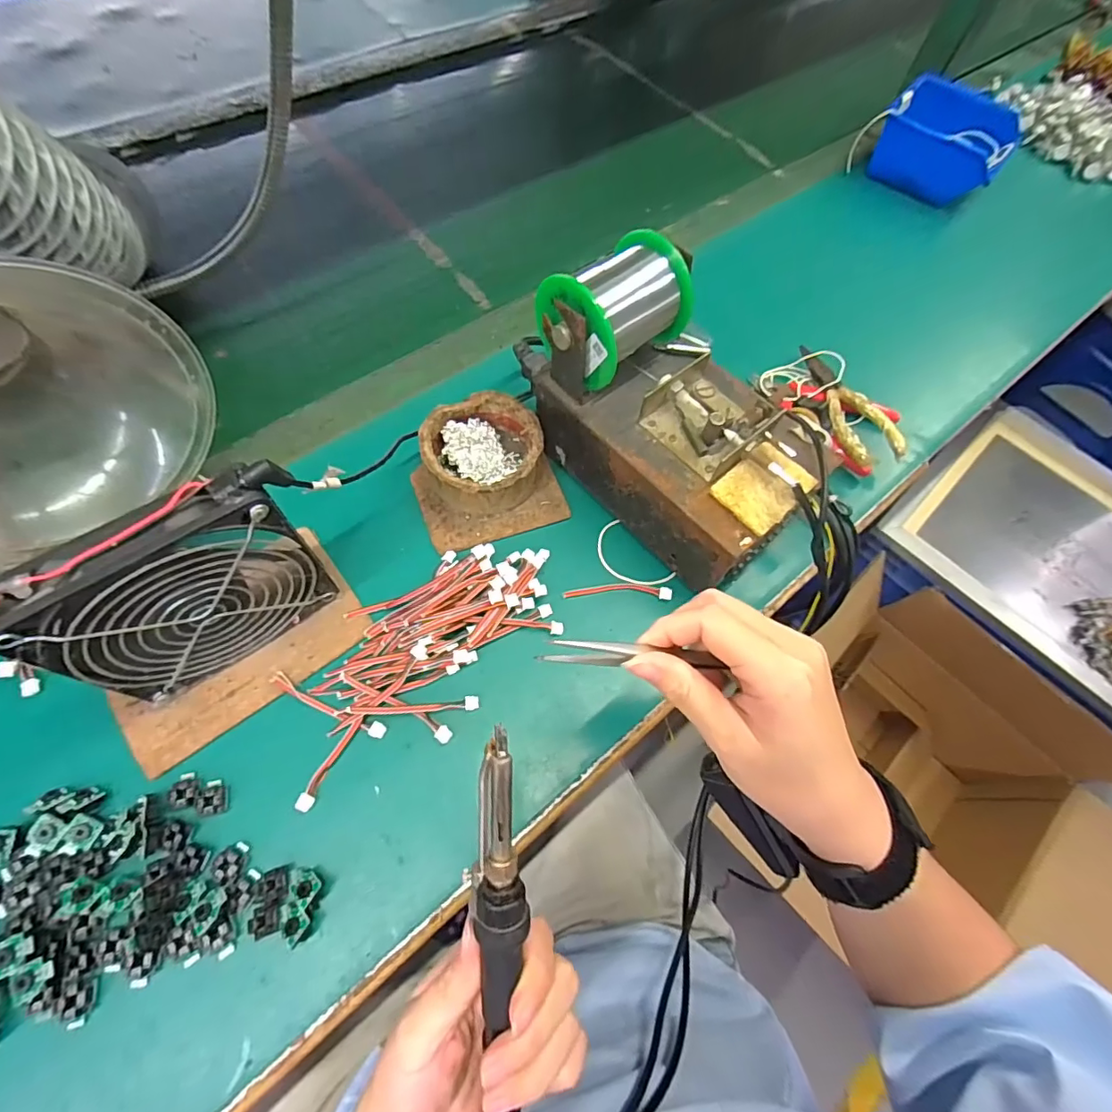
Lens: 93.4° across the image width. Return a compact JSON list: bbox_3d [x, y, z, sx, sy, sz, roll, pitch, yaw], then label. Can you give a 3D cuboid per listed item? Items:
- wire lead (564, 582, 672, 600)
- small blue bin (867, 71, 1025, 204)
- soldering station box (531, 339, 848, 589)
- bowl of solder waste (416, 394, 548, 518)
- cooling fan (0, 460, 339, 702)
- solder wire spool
[{"bbox_3d":[0.043,0.024,0.362,0.073,0.005,0.012,3,64,-1],"label":"wire lead"},{"bbox_3d":[0.438,-0.467,0.593,0.130,0.056,0.123,35,67,11],"label":"small blue bin"},{"bbox_3d":[0.085,-0.078,0.367,0.114,0.080,0.178,-35,73,-19],"label":"soldering station box"},{"bbox_3d":[-0.052,-0.073,0.382,0.081,0.041,0.080,2,65,-4],"label":"bowl of solder waste"},{"bbox_3d":[-0.186,0.020,0.279,0.126,0.124,0.027,-33,72,-18],"label":"cooling fan"},{"bbox_3d":[0.035,-0.151,0.334,0.090,0.070,0.067,-40,74,-20],"label":"solder wire spool"}]

